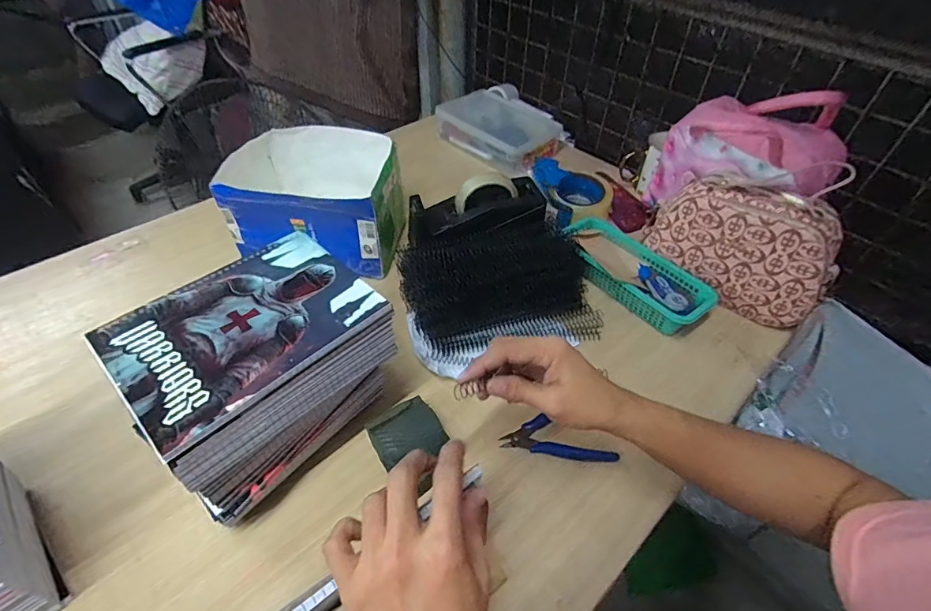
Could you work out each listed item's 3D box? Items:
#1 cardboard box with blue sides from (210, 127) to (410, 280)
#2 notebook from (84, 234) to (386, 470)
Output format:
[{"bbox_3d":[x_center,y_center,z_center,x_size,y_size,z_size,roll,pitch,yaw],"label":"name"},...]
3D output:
[{"bbox_3d":[-0.211,-0.162,0.668,0.222,0.122,0.184,7,48,5],"label":"cardboard box with blue sides"},{"bbox_3d":[-0.183,0.012,0.376,0.141,0.009,0.193,34,55,28],"label":"notebook"}]

